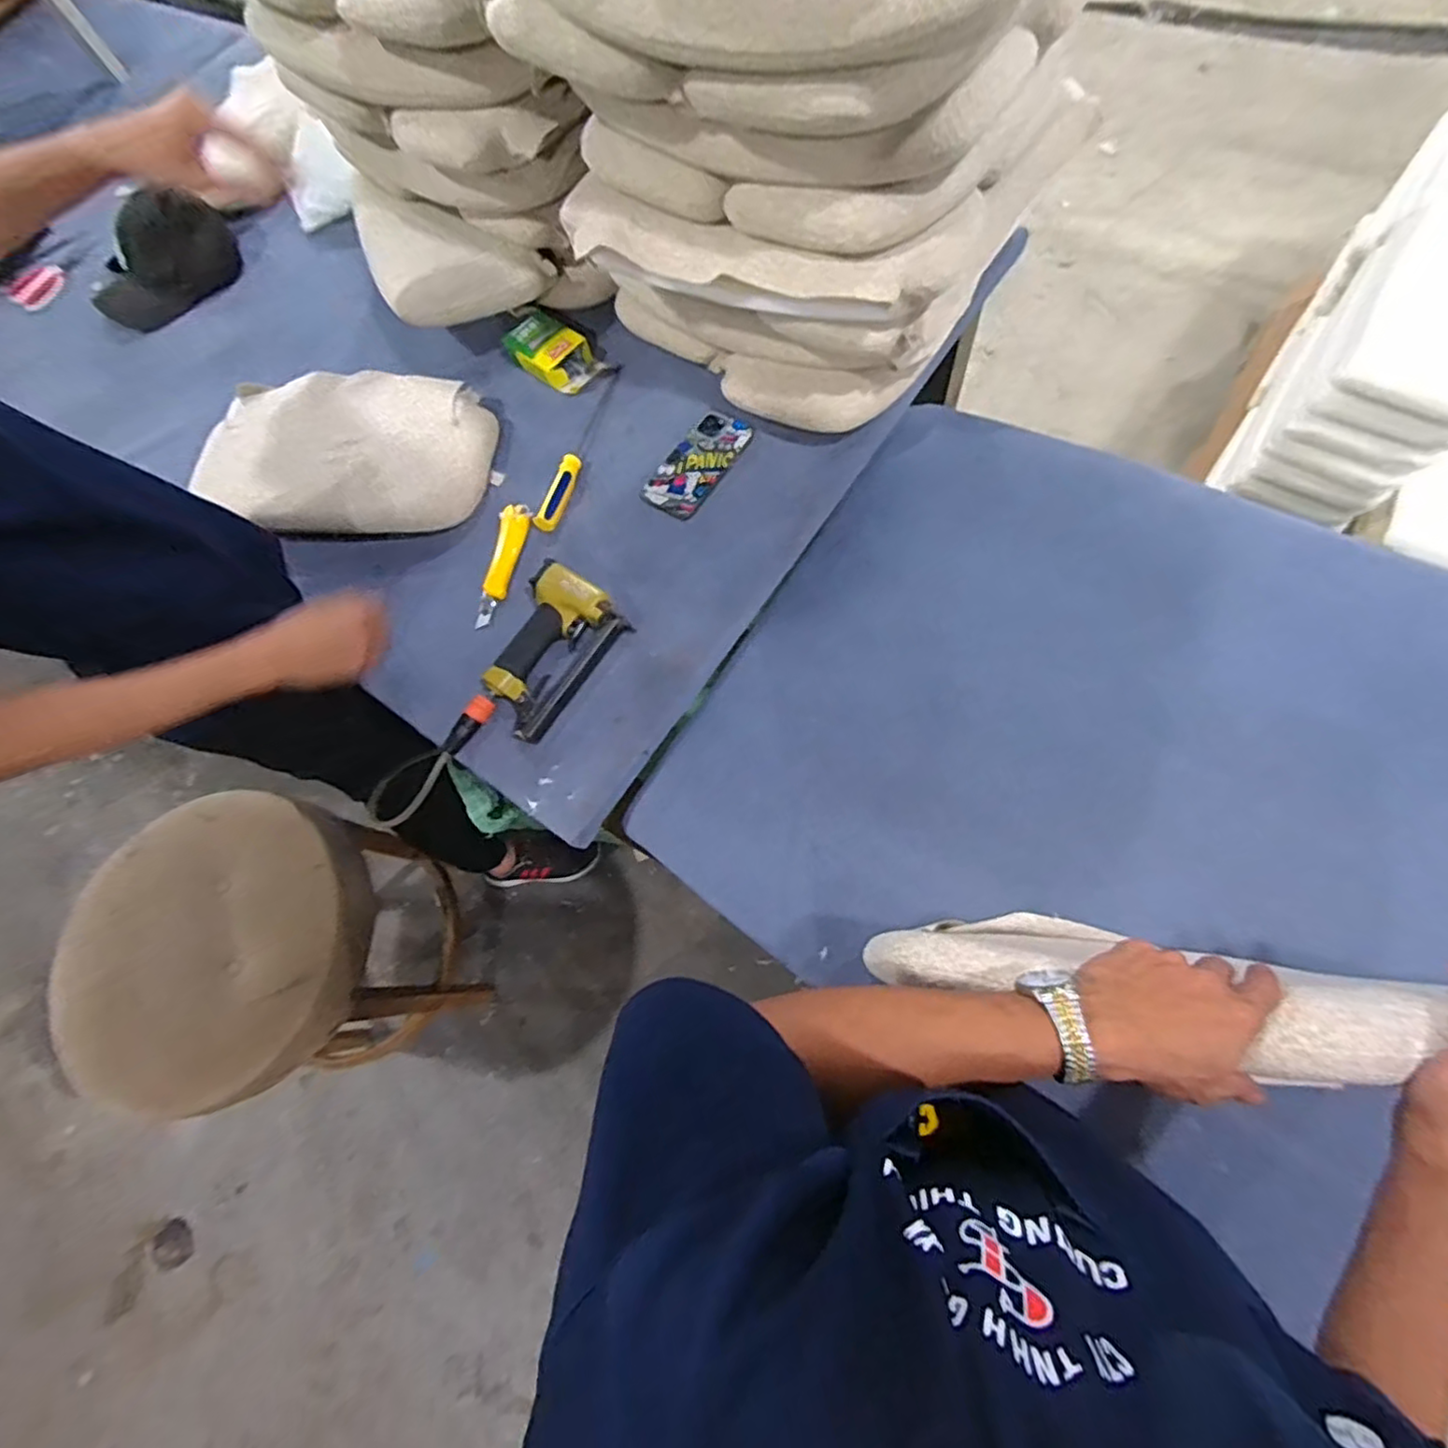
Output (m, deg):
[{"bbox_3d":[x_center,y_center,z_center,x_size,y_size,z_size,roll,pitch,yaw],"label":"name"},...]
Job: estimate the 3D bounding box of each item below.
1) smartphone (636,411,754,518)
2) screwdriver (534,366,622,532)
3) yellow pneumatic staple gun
[{"bbox_3d":[-0.035,-0.346,0.846,0.081,0.015,0.162,32,78,18],"label":"smartphone"},{"bbox_3d":[-0.197,-0.388,0.878,0.029,0.023,0.296,11,72,12],"label":"screwdriver"},{"bbox_3d":[-0.220,-0.083,0.773,0.134,0.050,0.210,29,77,16],"label":"yellow pneumatic staple gun"}]

